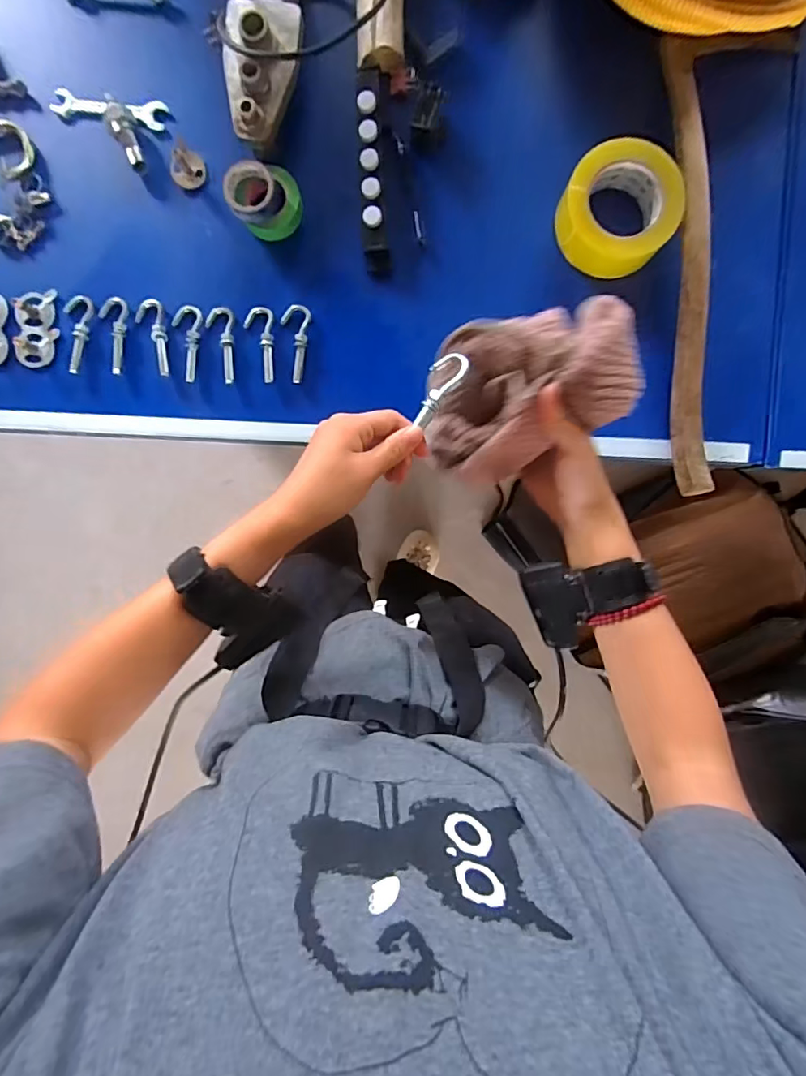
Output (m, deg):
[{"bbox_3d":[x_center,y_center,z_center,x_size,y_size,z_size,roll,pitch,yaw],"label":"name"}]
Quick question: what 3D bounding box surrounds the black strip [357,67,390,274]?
[{"bbox_3d":[-0.033,-0.398,0.560,0.028,0.021,0.207,-3,95,1],"label":"black strip"}]

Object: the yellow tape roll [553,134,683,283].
[{"bbox_3d":[0.228,-0.349,0.550,0.120,0.046,0.124,0,95,0],"label":"yellow tape roll"}]

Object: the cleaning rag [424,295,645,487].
[{"bbox_3d":[0.093,-0.116,0.390,0.156,0.071,0.111,-25,94,2],"label":"cleaning rag"}]

